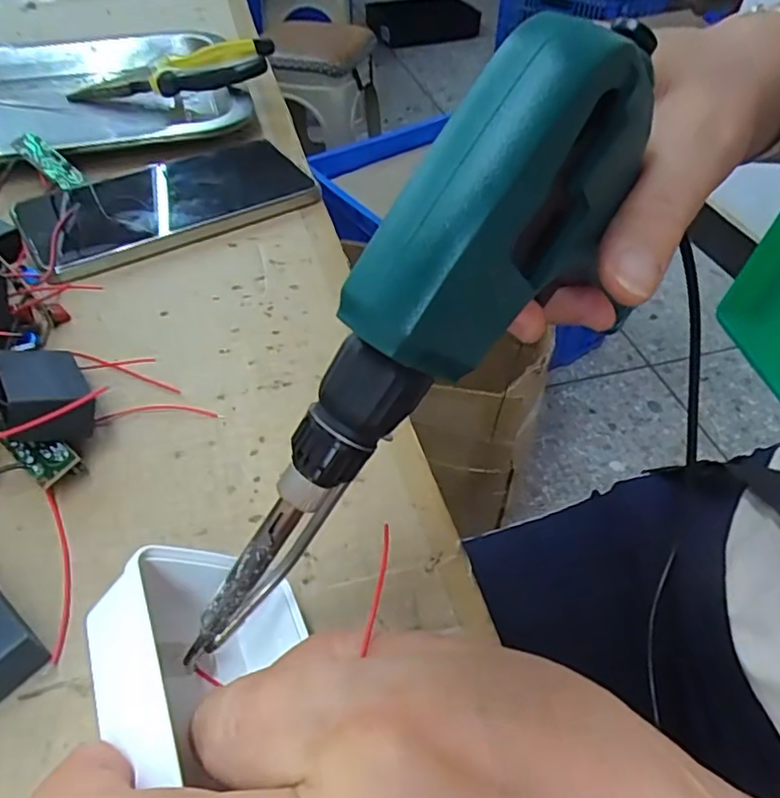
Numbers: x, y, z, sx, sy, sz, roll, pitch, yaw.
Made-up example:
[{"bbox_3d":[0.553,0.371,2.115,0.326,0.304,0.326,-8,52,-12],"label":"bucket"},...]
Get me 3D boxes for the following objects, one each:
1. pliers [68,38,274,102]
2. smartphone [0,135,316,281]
[{"bbox_3d":[-0.167,-0.244,0.461,0.158,0.019,0.046,-9,46,5],"label":"pliers"},{"bbox_3d":[-0.129,-0.117,0.362,0.160,0.015,0.082,-25,52,-23],"label":"smartphone"}]

